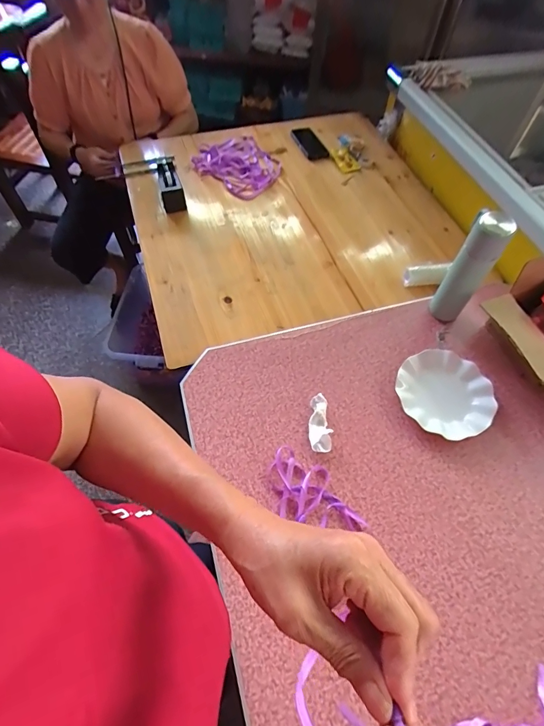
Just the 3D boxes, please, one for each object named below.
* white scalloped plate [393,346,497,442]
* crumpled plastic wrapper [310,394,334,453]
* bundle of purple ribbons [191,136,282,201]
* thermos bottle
[{"bbox_3d":[0.338,0.061,0.745,0.179,0.027,0.178,1,60,-1],"label":"white scalloped plate"},{"bbox_3d":[0.090,0.112,0.710,0.039,0.021,0.108,3,59,1],"label":"crumpled plastic wrapper"},{"bbox_3d":[-0.107,-0.602,1.141,0.272,0.042,0.195,33,64,17],"label":"bundle of purple ribbons"},{"bbox_3d":[0.378,-0.172,0.746,0.066,0.253,0.061,33,64,17],"label":"thermos bottle"}]

